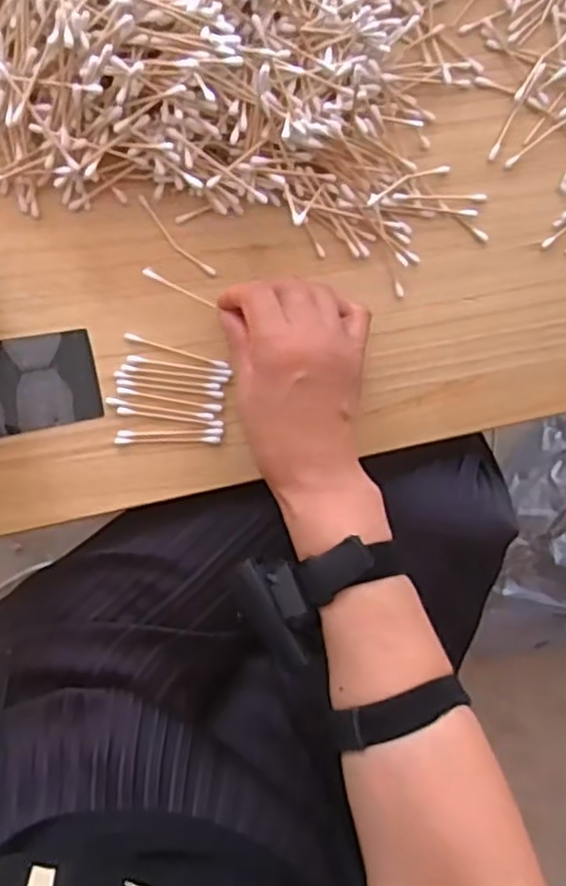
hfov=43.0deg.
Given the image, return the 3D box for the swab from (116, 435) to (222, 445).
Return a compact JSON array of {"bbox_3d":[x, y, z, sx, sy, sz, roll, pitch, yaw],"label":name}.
[{"bbox_3d":[-0.078,-0.002,0.491,0.071,0.004,0.006,-1,97,-8],"label":"swab"}]

